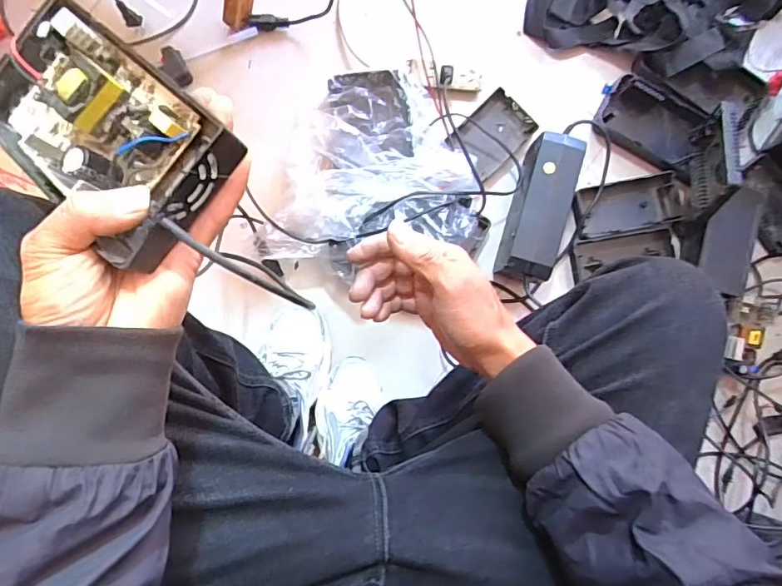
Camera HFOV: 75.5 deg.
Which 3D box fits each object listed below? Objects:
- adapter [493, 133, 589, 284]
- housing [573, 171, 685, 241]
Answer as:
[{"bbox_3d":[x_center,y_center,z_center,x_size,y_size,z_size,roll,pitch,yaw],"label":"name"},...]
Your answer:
[{"bbox_3d":[0.224,-0.129,0.771,0.068,0.096,0.214,15,88,-3],"label":"adapter"},{"bbox_3d":[0.384,-0.141,0.820,0.169,0.028,0.081,-12,89,-4],"label":"housing"}]

